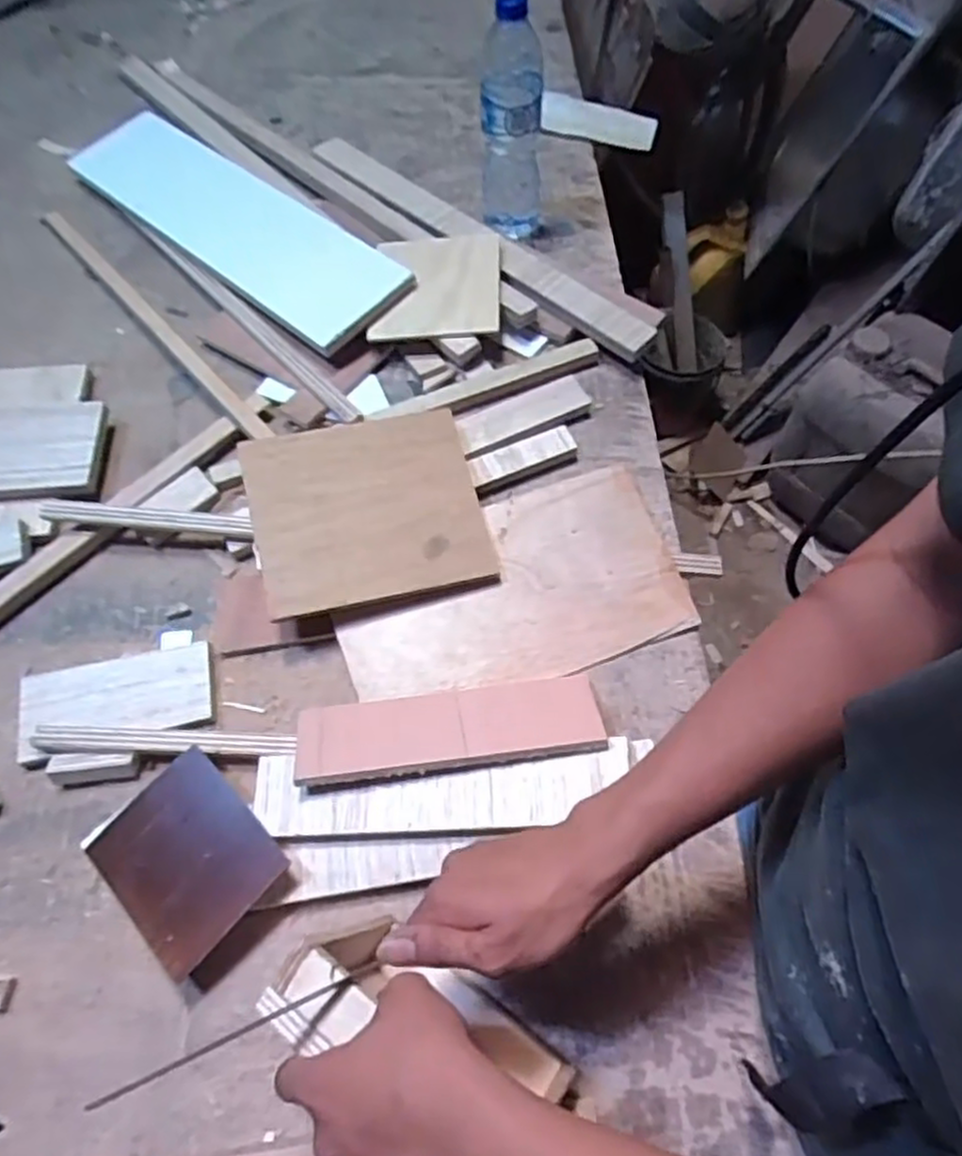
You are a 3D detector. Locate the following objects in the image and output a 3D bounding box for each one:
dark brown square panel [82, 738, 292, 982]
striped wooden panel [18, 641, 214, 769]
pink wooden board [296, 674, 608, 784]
[{"bbox_3d":[-0.218,0.202,0.543,0.132,0.007,0.107,37,75,27],"label":"dark brown square panel"},{"bbox_3d":[-0.303,0.101,0.617,0.153,0.016,0.075,-13,63,-5],"label":"striped wooden panel"},{"bbox_3d":[-0.025,0.115,0.579,0.232,0.012,0.078,-6,32,-5],"label":"pink wooden board"}]

